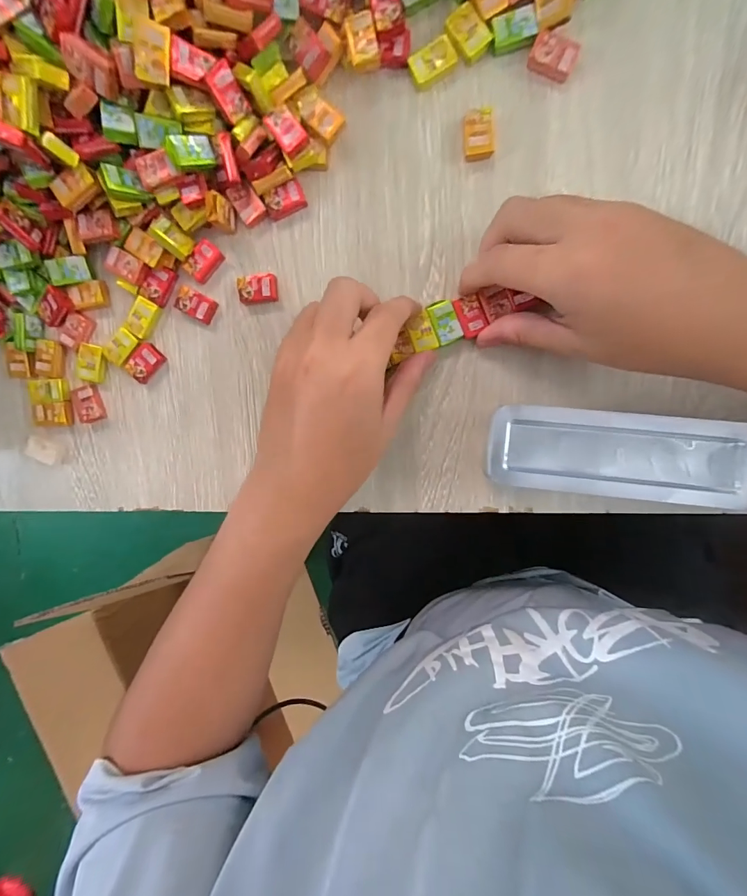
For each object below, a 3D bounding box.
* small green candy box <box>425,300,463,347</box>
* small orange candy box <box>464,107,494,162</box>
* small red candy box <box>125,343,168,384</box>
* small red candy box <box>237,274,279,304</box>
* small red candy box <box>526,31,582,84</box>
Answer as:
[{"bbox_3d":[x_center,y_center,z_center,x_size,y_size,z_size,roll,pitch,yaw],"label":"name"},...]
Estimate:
[{"bbox_3d":[0.047,-0.082,0.263,0.016,0.004,0.027,-19,95,8],"label":"small green candy box"},{"bbox_3d":[0.065,-0.193,0.252,0.017,0.011,0.025,-1,97,6],"label":"small orange candy box"},{"bbox_3d":[-0.167,-0.062,0.298,0.020,0.007,0.026,39,100,1],"label":"small red candy box"},{"bbox_3d":[-0.079,-0.109,0.280,0.026,0.008,0.018,-5,97,8],"label":"small red candy box"},{"bbox_3d":[0.108,-0.234,0.244,0.027,0.009,0.019,22,98,3],"label":"small red candy box"}]

